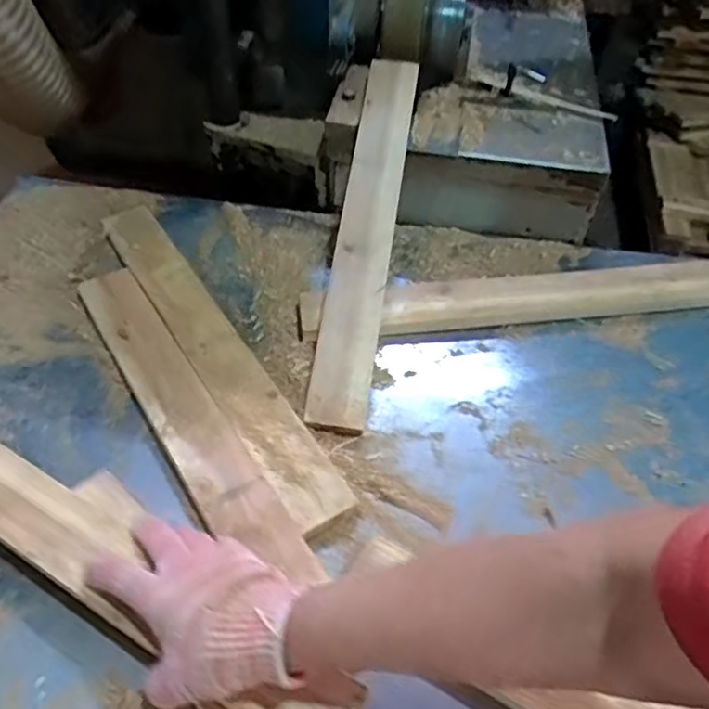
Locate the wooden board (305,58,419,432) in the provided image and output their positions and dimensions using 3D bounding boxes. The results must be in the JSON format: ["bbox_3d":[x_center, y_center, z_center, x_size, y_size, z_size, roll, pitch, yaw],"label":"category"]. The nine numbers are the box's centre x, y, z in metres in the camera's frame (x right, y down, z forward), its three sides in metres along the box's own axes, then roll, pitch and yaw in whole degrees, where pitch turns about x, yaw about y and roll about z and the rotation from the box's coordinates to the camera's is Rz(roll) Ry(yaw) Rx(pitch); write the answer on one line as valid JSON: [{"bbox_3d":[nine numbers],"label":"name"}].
[{"bbox_3d":[0.015,-0.148,0.746,0.067,0.050,0.500,8,64,4],"label":"wooden board"}]

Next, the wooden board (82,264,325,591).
[{"bbox_3d":[-0.168,0.051,0.642,0.058,0.021,0.425,-25,54,-24],"label":"wooden board"}]

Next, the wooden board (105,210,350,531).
[{"bbox_3d":[-0.159,-0.018,0.708,0.060,0.020,0.512,-24,53,-23],"label":"wooden board"}]

